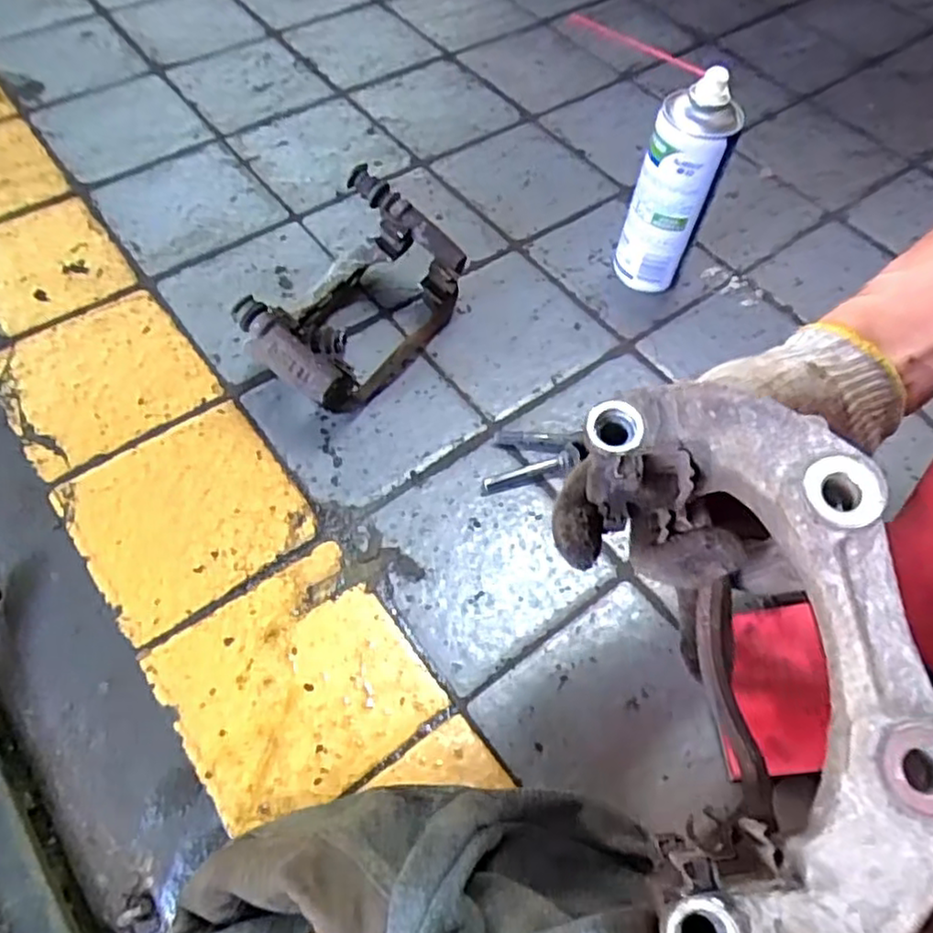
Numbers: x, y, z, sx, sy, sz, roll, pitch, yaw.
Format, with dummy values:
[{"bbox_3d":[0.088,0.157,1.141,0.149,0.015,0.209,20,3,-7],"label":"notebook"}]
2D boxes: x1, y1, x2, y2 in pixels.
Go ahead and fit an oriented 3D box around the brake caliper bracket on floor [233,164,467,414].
[{"bbox_3d":[-0.088,-0.130,0.563,0.112,0.087,0.189,25,61,11],"label":"brake caliper bracket on floor"}]

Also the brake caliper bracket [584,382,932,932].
[{"bbox_3d":[0.092,0.069,0.245,0.080,0.109,0.181,-2,60,-5],"label":"brake caliper bracket"}]

